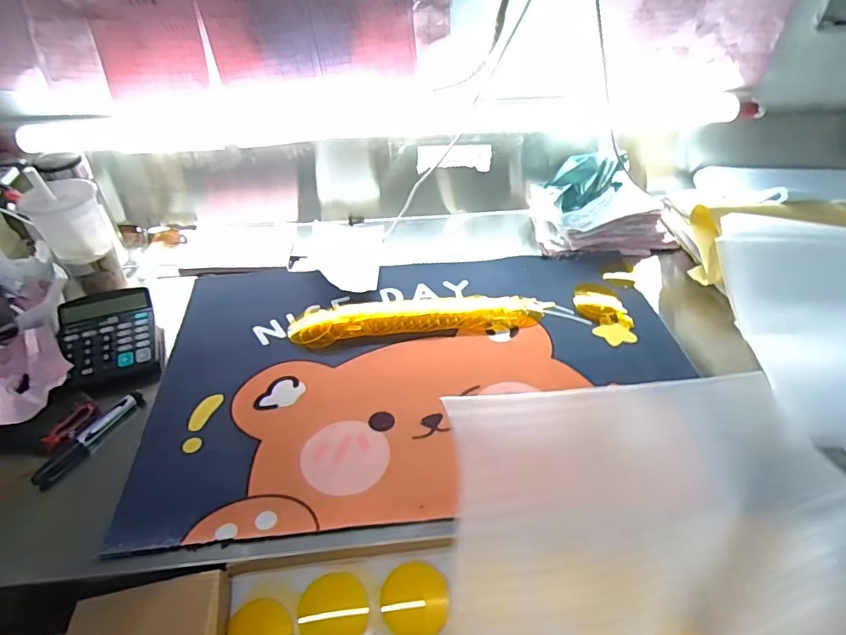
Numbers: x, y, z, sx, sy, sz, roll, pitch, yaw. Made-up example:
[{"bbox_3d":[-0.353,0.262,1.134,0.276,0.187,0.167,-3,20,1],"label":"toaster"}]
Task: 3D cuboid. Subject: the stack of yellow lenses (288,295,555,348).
[{"bbox_3d":[-0.003,-0.005,0.741,0.366,0.016,0.076,-6,44,-7],"label":"stack of yellow lenses"}]

